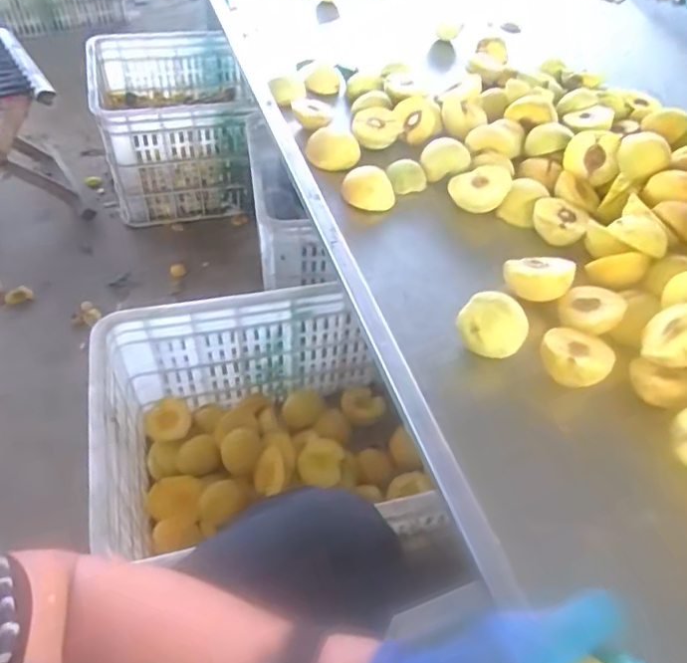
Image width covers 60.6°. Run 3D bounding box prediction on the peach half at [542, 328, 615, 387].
[{"bbox_3d":[0.237,0.022,0.595,0.067,0.027,0.073,2,49,-2],"label":"peach half"}]

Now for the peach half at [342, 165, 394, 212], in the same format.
[{"bbox_3d":[0.030,-0.190,0.784,0.060,0.052,0.066,-20,53,-20],"label":"peach half"}]

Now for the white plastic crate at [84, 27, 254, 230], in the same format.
[{"bbox_3d":[-0.385,-0.474,1.370,0.312,0.285,0.369,-6,50,-10],"label":"white plastic crate"}]

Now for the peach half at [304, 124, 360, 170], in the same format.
[{"bbox_3d":[-0.014,-0.261,0.834,0.077,0.043,0.053,16,50,9],"label":"peach half"}]

